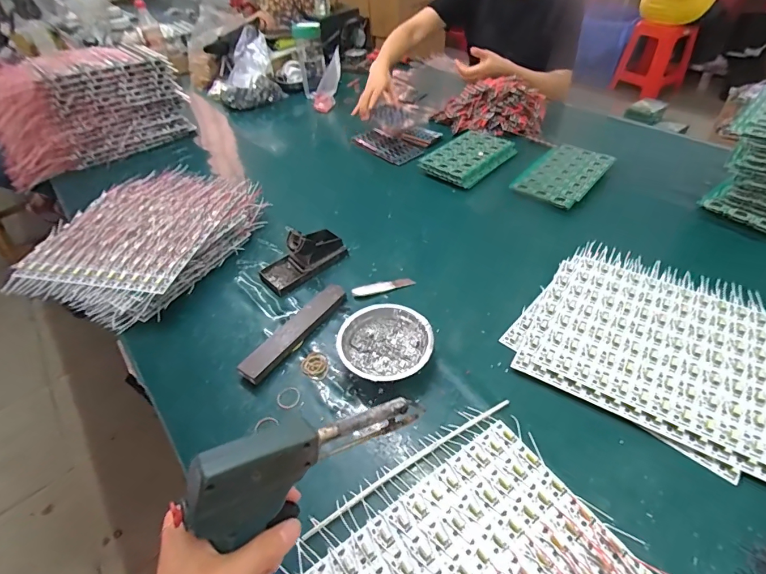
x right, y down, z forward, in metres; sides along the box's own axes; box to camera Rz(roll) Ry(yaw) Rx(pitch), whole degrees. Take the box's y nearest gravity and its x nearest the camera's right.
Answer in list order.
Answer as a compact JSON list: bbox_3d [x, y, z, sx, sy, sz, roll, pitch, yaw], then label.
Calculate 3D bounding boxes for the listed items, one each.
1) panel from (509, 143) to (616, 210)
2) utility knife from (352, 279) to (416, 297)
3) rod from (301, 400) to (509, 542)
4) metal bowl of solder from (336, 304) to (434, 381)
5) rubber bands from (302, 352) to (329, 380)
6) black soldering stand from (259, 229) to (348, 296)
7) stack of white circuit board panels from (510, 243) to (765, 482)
[{"bbox_3d":[0.380,-0.242,0.863,0.142,0.021,0.222,30,55,30],"label":"panel"},{"bbox_3d":[0.000,-0.001,0.679,0.103,0.009,0.020,-12,45,-7],"label":"utility knife"},{"bbox_3d":[0.036,0.201,0.469,0.277,0.011,0.012,-26,49,-19],"label":"rod"},{"bbox_3d":[0.005,0.082,0.575,0.126,0.041,0.121,-3,45,3],"label":"metal bowl of solder"},{"bbox_3d":[-0.094,0.110,0.573,0.040,0.008,0.036,34,59,30],"label":"rubber bands"},{"bbox_3d":[-0.143,-0.060,0.719,0.153,0.060,0.076,-33,51,-26],"label":"black soldering stand"},{"bbox_3d":[0.385,0.066,0.561,0.312,0.024,0.297,22,51,25],"label":"stack of white circuit board panels"}]

